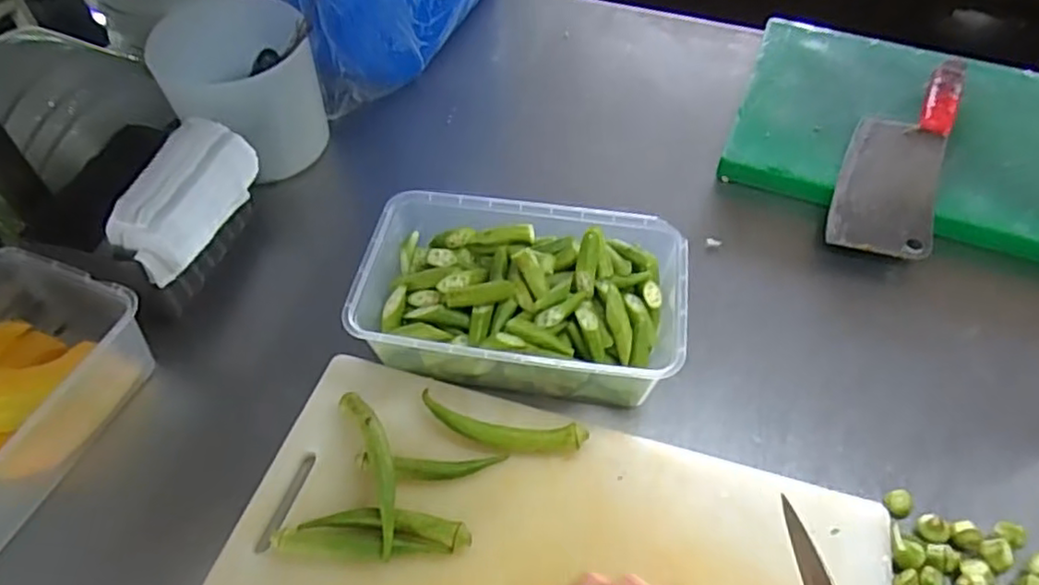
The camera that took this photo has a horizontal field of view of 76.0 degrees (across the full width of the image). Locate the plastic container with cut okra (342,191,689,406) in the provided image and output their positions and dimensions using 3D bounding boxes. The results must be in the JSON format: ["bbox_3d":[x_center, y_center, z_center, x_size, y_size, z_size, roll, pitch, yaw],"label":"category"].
[{"bbox_3d":[0.002,0.002,0.545,0.253,0.066,0.160,7,55,4],"label":"plastic container with cut okra"}]

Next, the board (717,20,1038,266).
[{"bbox_3d":[0.458,-0.163,0.708,0.443,0.039,0.322,15,54,13],"label":"board"}]

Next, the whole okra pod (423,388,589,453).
[{"bbox_3d":[-0.015,0.101,0.495,0.126,0.025,0.031,11,53,10],"label":"whole okra pod"}]

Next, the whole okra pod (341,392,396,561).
[{"bbox_3d":[-0.101,0.119,0.469,0.023,0.019,0.125,-19,54,-13],"label":"whole okra pod"}]

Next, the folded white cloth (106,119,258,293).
[{"bbox_3d":[-0.276,-0.077,0.553,0.061,0.066,0.138,9,52,8],"label":"folded white cloth"}]

